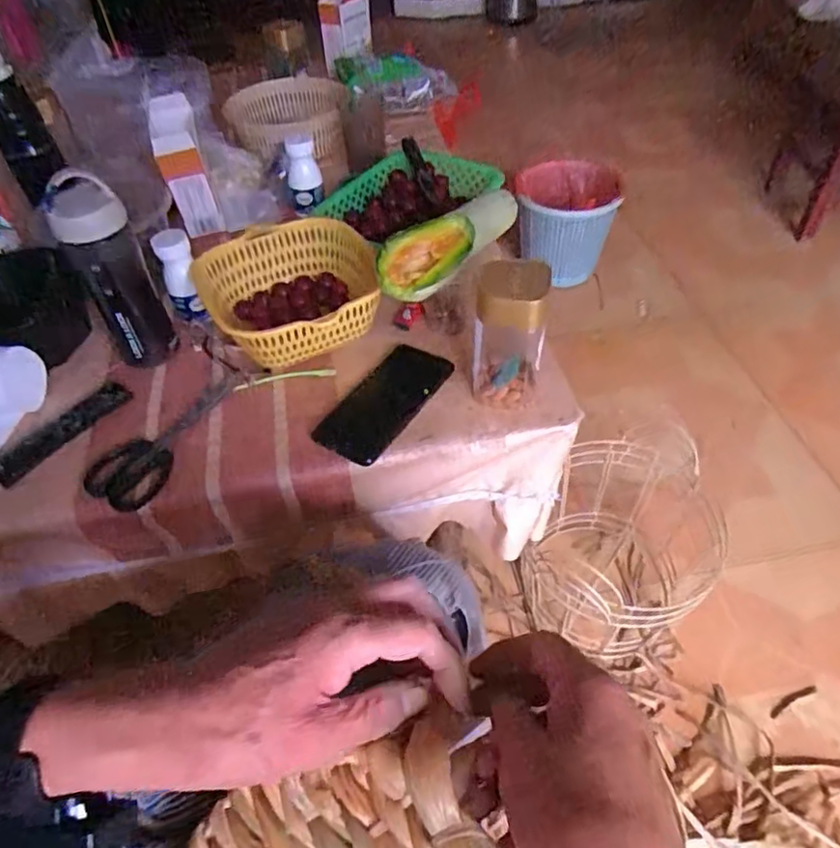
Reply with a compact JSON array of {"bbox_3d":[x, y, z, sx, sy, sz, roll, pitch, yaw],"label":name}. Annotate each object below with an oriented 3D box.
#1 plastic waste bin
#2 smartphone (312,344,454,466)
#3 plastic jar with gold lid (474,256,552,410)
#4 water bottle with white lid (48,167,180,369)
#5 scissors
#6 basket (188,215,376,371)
[{"bbox_3d":[0.340,-0.483,1.429,0.226,0.222,0.294,3,49,7],"label":"plastic waste bin"},{"bbox_3d":[-0.037,-0.027,0.623,0.076,0.006,0.164,24,55,23],"label":"smartphone"},{"bbox_3d":[0.086,-0.084,0.578,0.062,0.148,0.059,-2,49,2],"label":"plastic jar with gold lid"},{"bbox_3d":[-0.309,-0.145,0.613,0.064,0.204,0.062,-28,53,-19],"label":"water bottle with white lid"},{"bbox_3d":[-0.247,0.011,0.603,0.077,0.011,0.181,28,56,25],"label":"scissors"},{"bbox_3d":[-0.140,-0.150,0.702,0.197,0.075,0.199,-2,49,2],"label":"basket"}]

